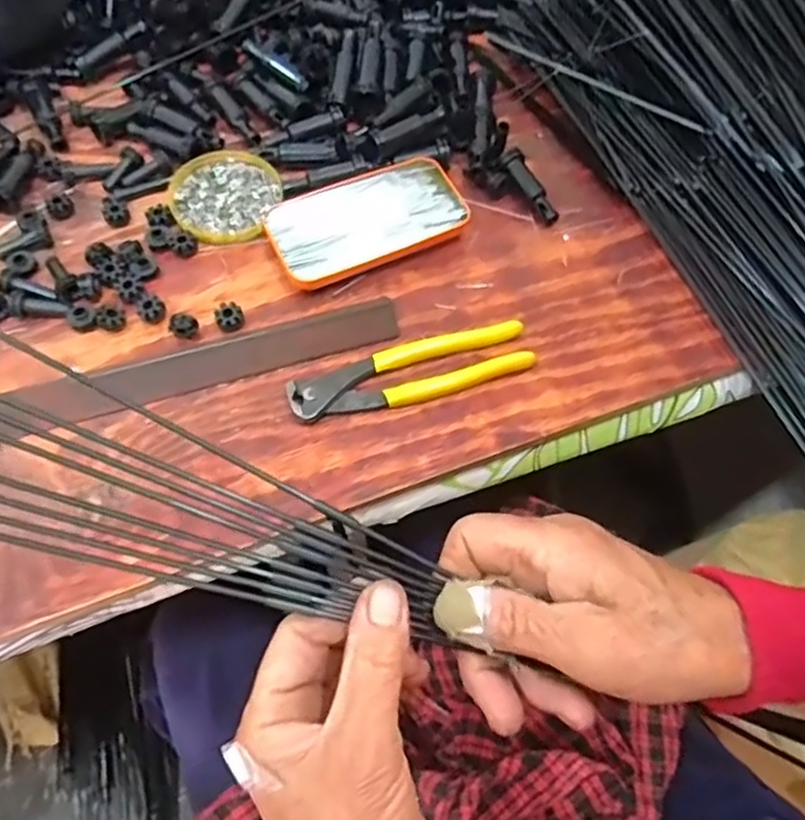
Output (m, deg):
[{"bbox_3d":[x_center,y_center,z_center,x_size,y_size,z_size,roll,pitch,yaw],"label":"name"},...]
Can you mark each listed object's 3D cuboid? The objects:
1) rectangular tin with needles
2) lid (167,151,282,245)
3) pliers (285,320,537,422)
[{"bbox_3d":[-0.028,-0.144,0.514,0.142,0.019,0.083,-23,66,-14],"label":"rectangular tin with needles"},{"bbox_3d":[-0.136,-0.166,0.524,0.083,0.007,0.085,1,62,-2],"label":"lid"},{"bbox_3d":[0.007,-0.026,0.456,0.165,0.011,0.044,-15,64,-11],"label":"pliers"}]

